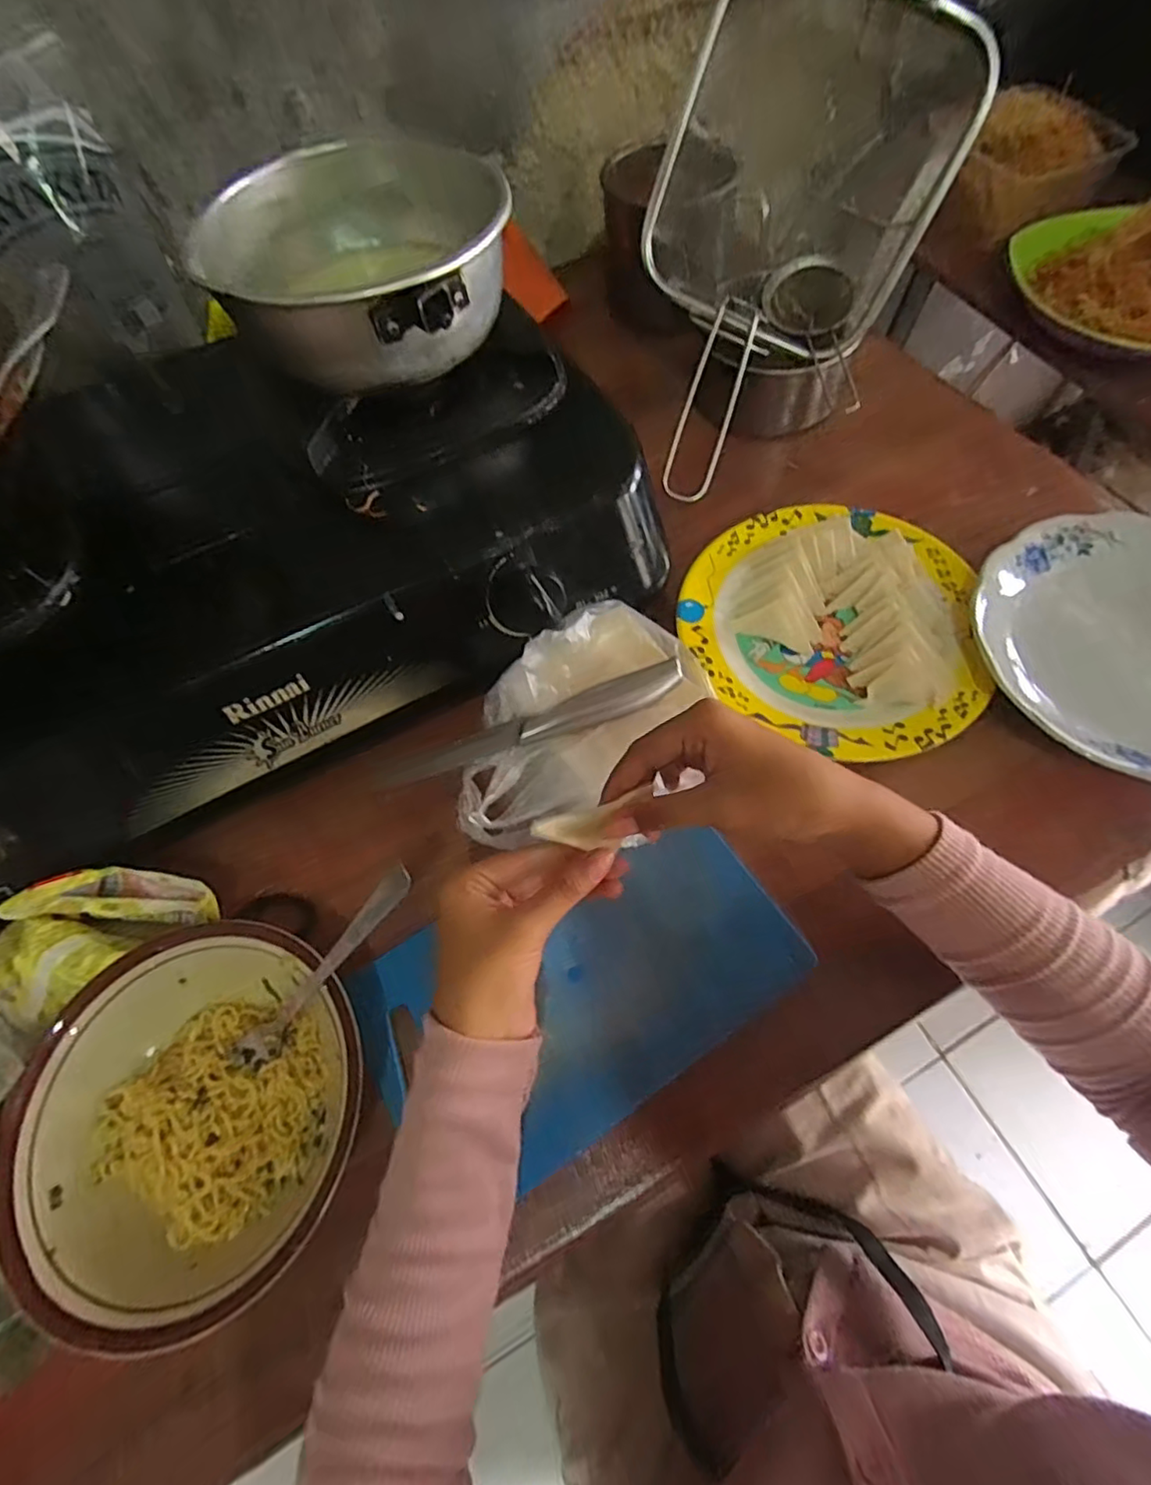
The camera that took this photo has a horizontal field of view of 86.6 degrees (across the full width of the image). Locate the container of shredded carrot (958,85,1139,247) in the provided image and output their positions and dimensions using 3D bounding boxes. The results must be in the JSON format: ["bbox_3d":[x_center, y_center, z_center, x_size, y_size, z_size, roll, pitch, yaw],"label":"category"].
[{"bbox_3d":[0.471,-0.603,0.632,0.154,0.067,0.121,-31,68,-10],"label":"container of shredded carrot"}]

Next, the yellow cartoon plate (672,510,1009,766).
[{"bbox_3d":[0.182,-0.090,0.440,0.198,0.042,0.208,1,72,-2],"label":"yellow cartoon plate"}]

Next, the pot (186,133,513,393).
[{"bbox_3d":[-0.137,-0.321,0.398,0.176,0.070,0.185,-1,66,3],"label":"pot"}]

